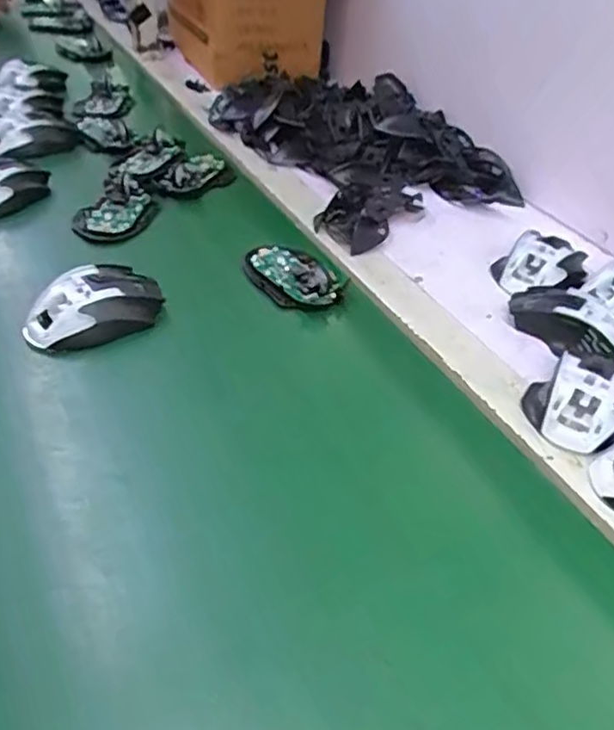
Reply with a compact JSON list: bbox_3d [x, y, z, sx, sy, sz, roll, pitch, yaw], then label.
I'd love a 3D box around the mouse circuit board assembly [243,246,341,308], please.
[{"bbox_3d":[-0.019,-0.089,0.617,0.061,0.025,0.099,-22,48,-24],"label":"mouse circuit board assembly"}]

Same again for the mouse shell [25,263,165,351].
[{"bbox_3d":[-0.179,-0.050,0.547,0.110,0.040,0.064,-13,45,-16],"label":"mouse shell"}]

